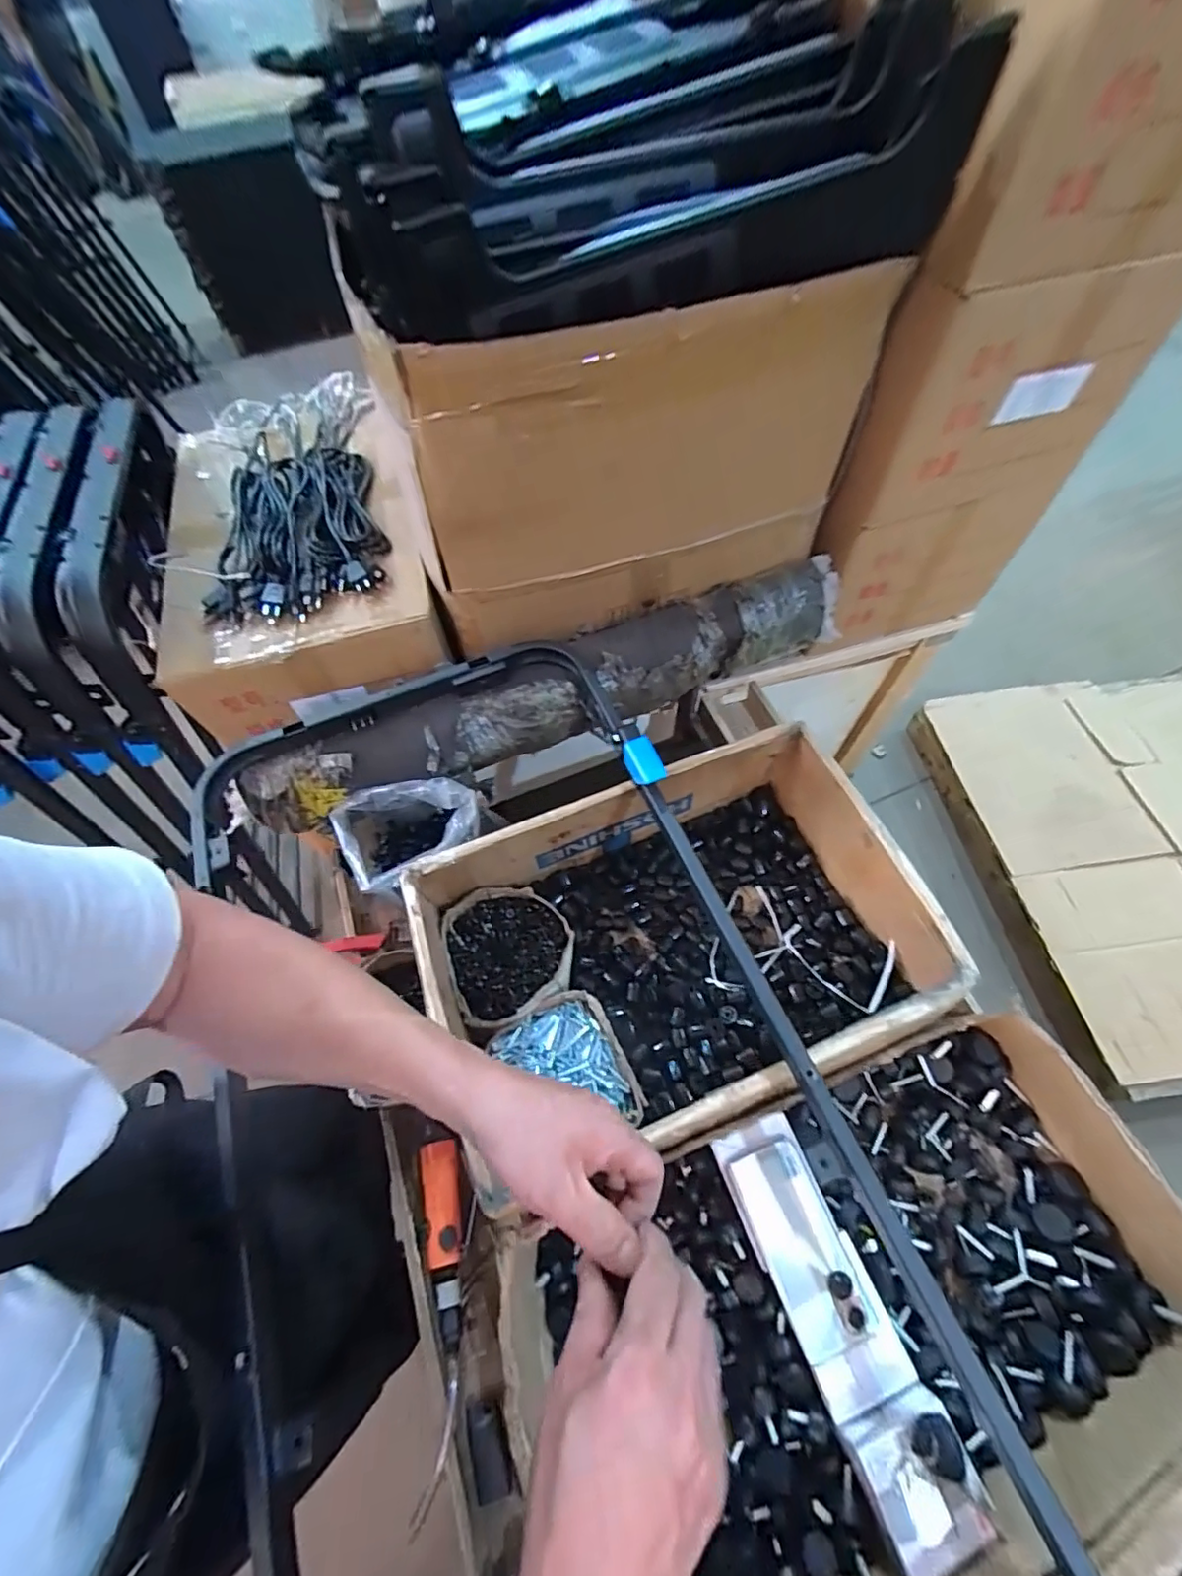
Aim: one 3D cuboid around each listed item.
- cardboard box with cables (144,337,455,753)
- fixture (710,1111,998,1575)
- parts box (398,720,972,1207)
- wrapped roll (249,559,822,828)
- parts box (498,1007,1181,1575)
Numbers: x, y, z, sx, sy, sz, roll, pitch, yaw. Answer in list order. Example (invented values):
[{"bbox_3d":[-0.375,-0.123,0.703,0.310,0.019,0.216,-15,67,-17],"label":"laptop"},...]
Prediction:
[{"bbox_3d":[-0.445,-0.370,0.870,0.366,0.132,0.587,-19,62,-7],"label":"cardboard box with cables"},{"bbox_3d":[0.216,0.463,0.507,0.089,0.048,0.300,-22,62,-9],"label":"fixture"},{"bbox_3d":[0.095,0.180,0.668,0.517,0.168,0.333,-21,62,-8],"label":"parts box"},{"bbox_3d":[-0.037,-0.136,0.777,0.856,0.108,0.137,-24,62,-9],"label":"wrapped roll"},{"bbox_3d":[0.235,0.469,0.521,0.575,0.142,0.314,-21,62,-8],"label":"parts box"}]

